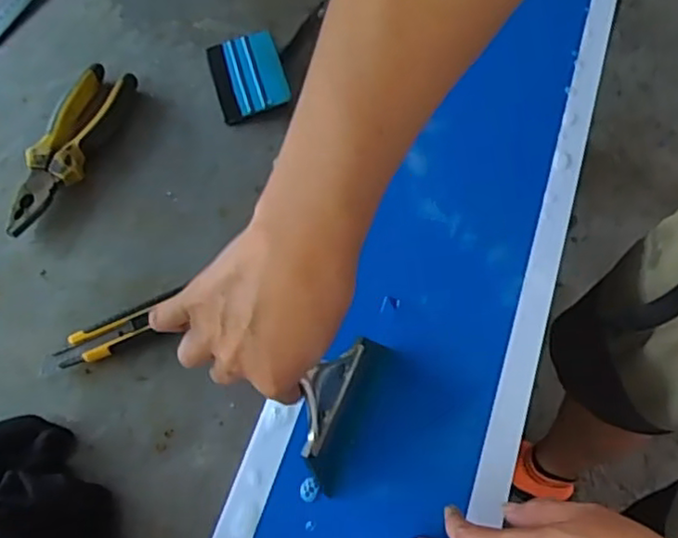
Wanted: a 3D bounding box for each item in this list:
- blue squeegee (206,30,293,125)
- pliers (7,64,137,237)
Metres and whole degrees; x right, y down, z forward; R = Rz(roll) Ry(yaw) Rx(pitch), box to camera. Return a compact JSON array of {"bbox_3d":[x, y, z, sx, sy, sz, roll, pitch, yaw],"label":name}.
[{"bbox_3d":[-0.092,-0.196,0.659,0.069,0.017,0.098,-16,67,-9],"label":"blue squeegee"},{"bbox_3d":[-0.253,-0.112,0.606,0.049,0.027,0.185,19,66,7],"label":"pliers"}]

